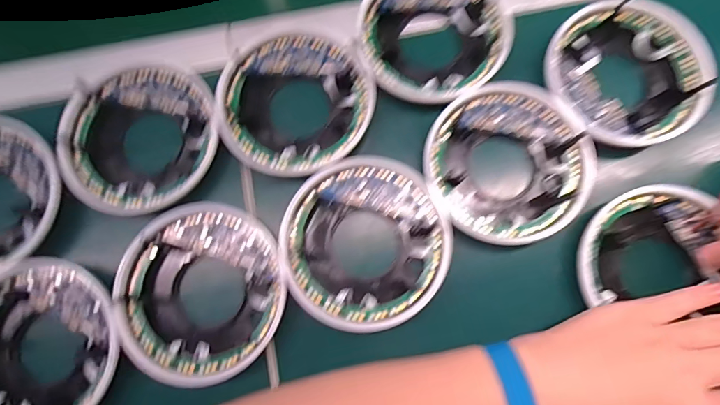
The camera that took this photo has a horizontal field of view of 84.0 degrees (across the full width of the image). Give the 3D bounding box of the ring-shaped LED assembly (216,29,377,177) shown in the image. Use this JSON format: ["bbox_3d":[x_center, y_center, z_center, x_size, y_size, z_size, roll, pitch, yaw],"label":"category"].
[{"bbox_3d":[-0.052,-0.087,0.343,0.123,0.019,0.128,33,80,7],"label":"ring-shaped LED assembly"}]

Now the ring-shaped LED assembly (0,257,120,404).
[{"bbox_3d":[-0.256,0.113,0.313,0.134,0.030,0.125,0,78,1],"label":"ring-shaped LED assembly"}]

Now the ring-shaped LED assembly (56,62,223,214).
[{"bbox_3d":[-0.187,-0.057,0.337,0.122,0.029,0.130,0,78,1],"label":"ring-shaped LED assembly"}]

